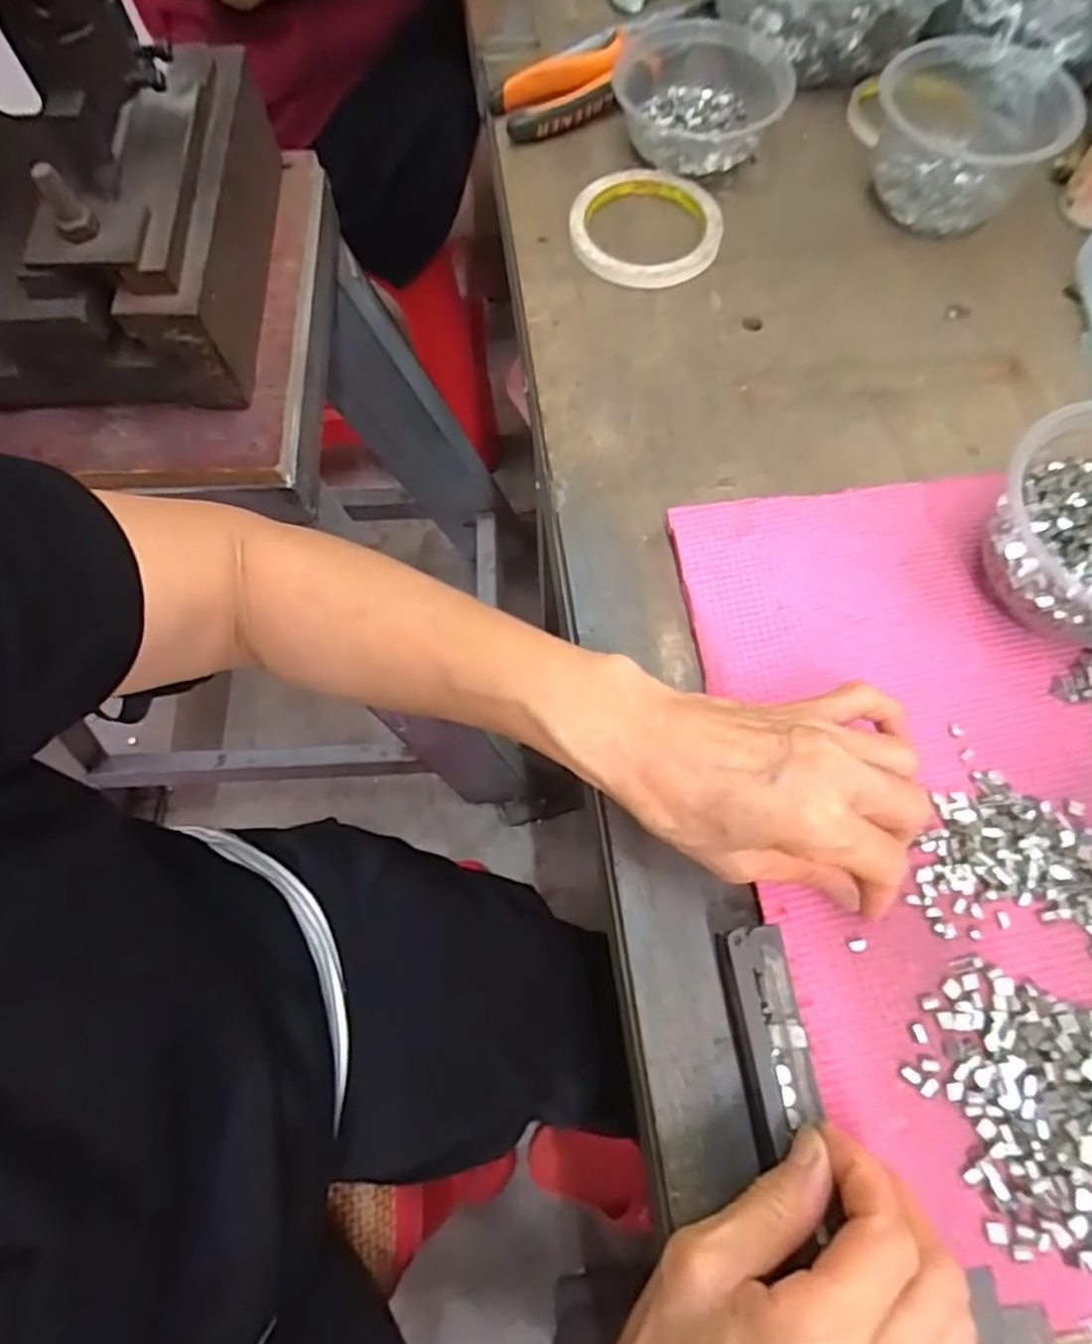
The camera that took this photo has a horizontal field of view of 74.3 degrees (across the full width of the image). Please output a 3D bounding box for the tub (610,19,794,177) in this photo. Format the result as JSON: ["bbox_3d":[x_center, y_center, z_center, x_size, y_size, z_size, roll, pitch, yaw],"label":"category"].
[{"bbox_3d":[0.105,-0.390,0.494,0.117,0.043,0.119,-1,68,2],"label":"tub"}]

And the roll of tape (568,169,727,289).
[{"bbox_3d":[0.065,-0.290,0.470,0.096,0.016,0.095,-1,68,2],"label":"roll of tape"}]

